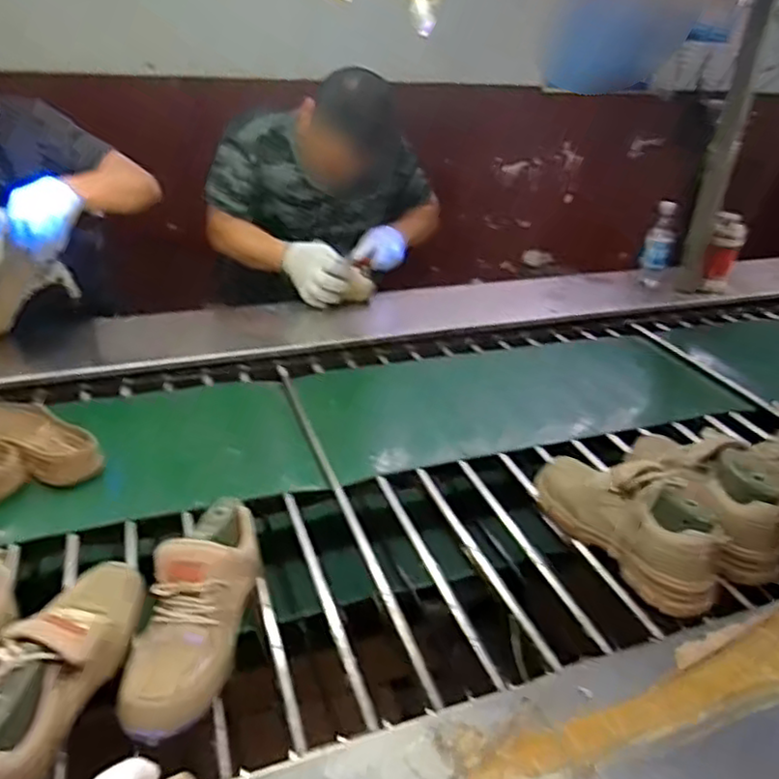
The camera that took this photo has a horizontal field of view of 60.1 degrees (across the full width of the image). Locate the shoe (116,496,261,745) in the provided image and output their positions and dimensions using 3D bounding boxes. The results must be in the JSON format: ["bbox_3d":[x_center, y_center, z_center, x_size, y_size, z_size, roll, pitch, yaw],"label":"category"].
[{"bbox_3d":[-0.200,0.216,0.684,0.092,0.092,0.262,6,44,5],"label":"shoe"}]

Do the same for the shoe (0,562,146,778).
[{"bbox_3d":[-0.304,0.249,0.619,0.085,0.102,0.255,4,29,-2],"label":"shoe"}]

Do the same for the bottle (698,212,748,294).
[{"bbox_3d":[0.811,-0.328,1.635,0.073,0.194,0.066,19,31,23],"label":"bottle"}]

